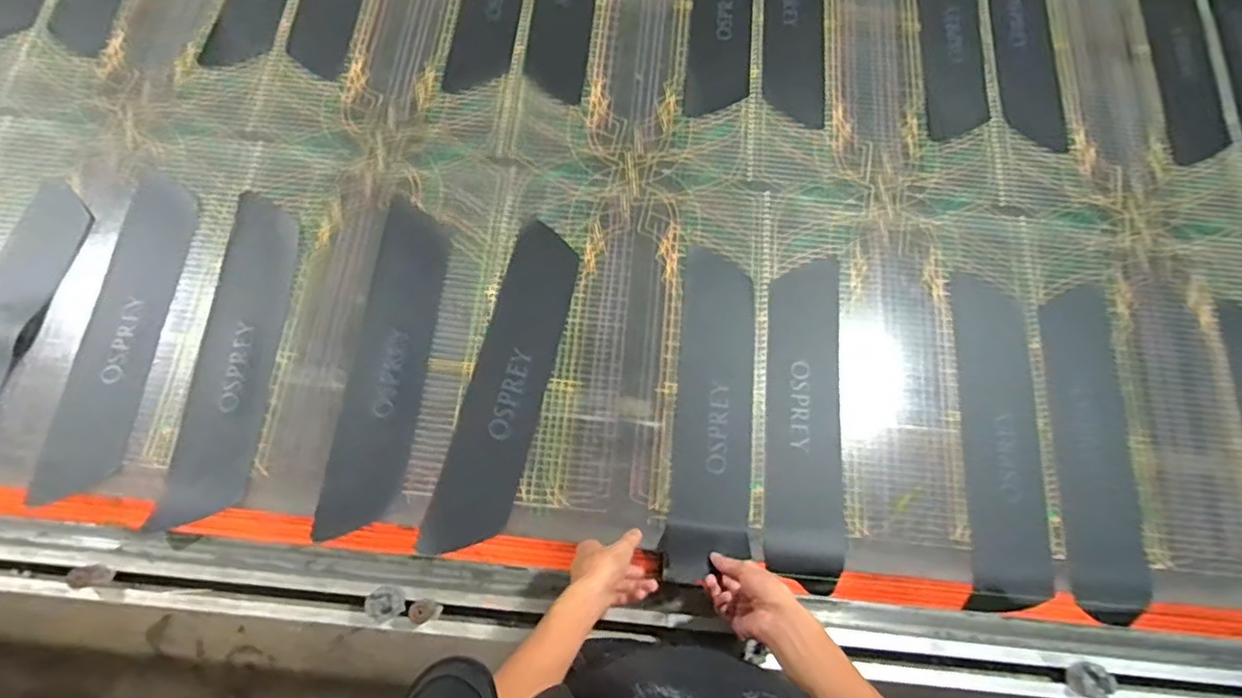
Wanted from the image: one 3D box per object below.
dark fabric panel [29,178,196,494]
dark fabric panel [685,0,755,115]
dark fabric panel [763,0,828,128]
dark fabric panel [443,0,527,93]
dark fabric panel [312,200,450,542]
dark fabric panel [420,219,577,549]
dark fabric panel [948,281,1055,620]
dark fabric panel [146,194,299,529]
[{"bbox_3d":[-0.698,-0.028,0.847,0.127,0.010,0.453,5,72,0],"label":"dark fabric panel"},{"bbox_3d":[0.176,-0.574,1.040,0.109,0.010,0.396,6,75,-3],"label":"dark fabric panel"},{"bbox_3d":[0.302,-0.565,1.043,0.107,0.016,0.406,4,72,0],"label":"dark fabric panel"},{"bbox_3d":[-0.214,-0.612,1.035,0.108,0.009,0.410,6,72,0],"label":"dark fabric panel"},{"bbox_3d":[-0.320,0.014,0.839,0.106,0.006,0.463,6,72,0],"label":"dark fabric panel"},{"bbox_3d":[-0.151,0.044,0.836,0.114,0.007,0.459,14,72,3],"label":"dark fabric panel"},{"bbox_3d":[0.550,0.125,0.882,0.128,0.013,0.470,6,76,-5],"label":"dark fabric panel"},{"bbox_3d":[-0.529,0.002,0.834,0.101,0.011,0.455,3,72,-1],"label":"dark fabric panel"}]

